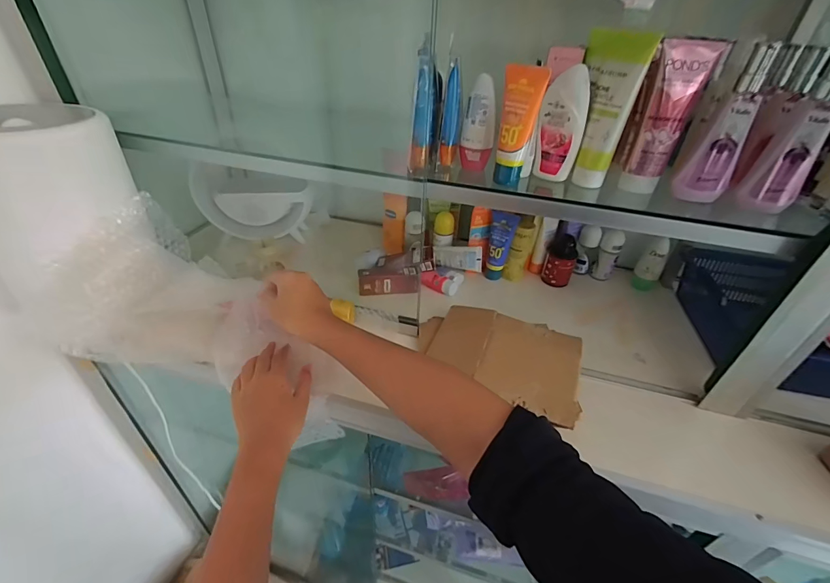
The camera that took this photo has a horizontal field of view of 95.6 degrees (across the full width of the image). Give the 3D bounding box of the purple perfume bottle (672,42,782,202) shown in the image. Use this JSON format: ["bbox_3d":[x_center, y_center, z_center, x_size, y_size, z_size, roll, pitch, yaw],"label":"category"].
[{"bbox_3d":[0.342,-0.174,0.410,0.024,0.153,0.046,-27,48,-33],"label":"purple perfume bottle"}]

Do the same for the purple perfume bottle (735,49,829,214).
[{"bbox_3d":[0.407,-0.163,0.398,0.050,0.151,0.040,30,45,29],"label":"purple perfume bottle"}]

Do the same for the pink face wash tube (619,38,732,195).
[{"bbox_3d":[0.285,-0.196,0.433,0.056,0.153,0.039,25,43,24],"label":"pink face wash tube"}]

